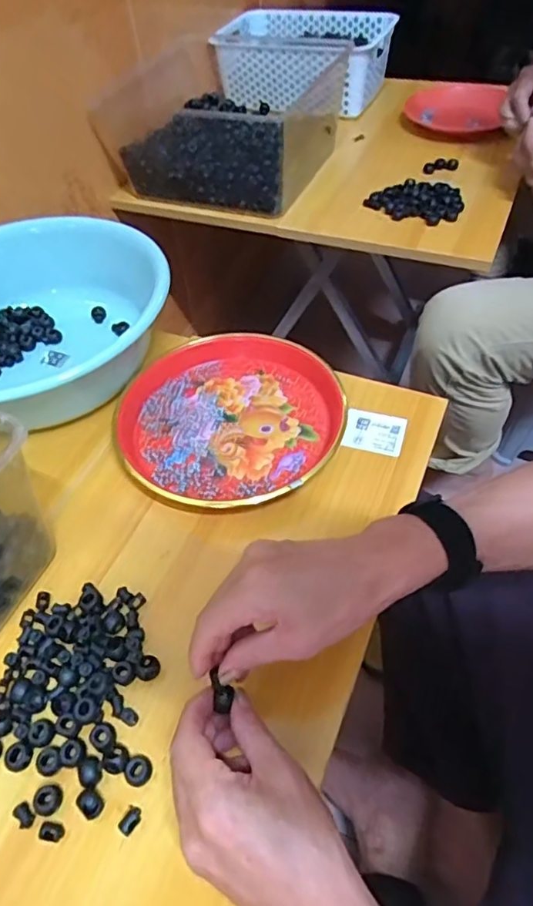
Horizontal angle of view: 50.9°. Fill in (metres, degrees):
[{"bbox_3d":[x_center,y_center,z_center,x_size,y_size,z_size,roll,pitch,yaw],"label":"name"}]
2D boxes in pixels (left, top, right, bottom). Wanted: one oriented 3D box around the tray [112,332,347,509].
[{"bbox_3d":[-0.042,-0.035,0.554,0.208,0.030,0.217,24,57,21],"label":"tray"}]

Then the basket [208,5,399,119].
[{"bbox_3d":[0.068,-0.732,1.049,0.311,0.109,0.231,9,52,11],"label":"basket"}]

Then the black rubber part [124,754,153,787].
[{"bbox_3d":[-0.084,0.211,0.371,0.017,0.011,0.018,-2,51,3],"label":"black rubber part"}]

